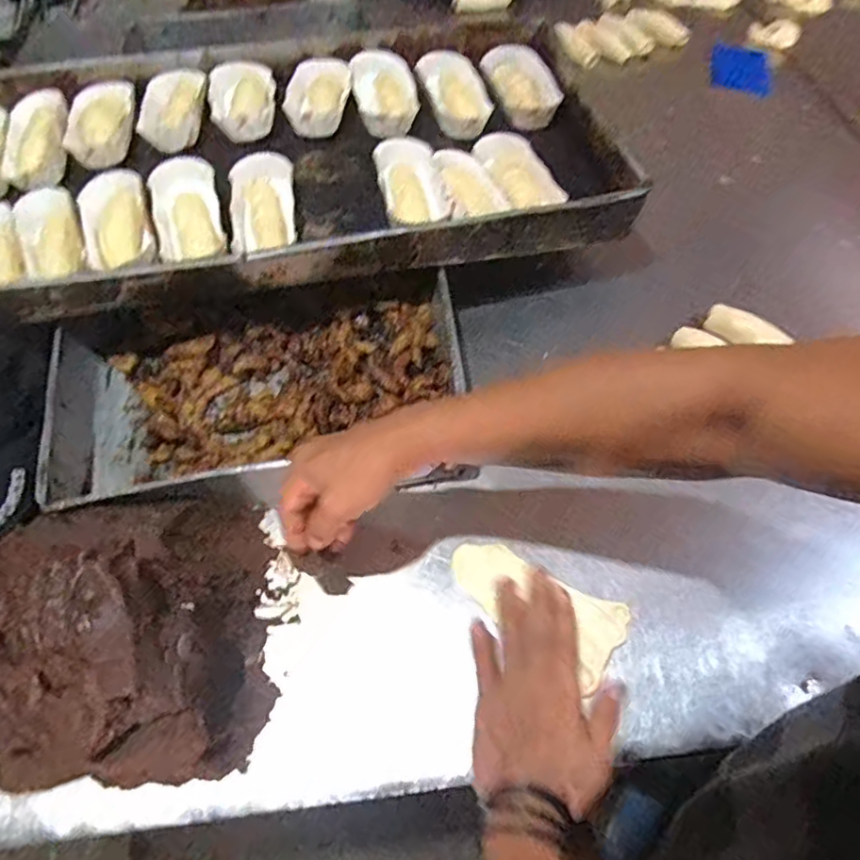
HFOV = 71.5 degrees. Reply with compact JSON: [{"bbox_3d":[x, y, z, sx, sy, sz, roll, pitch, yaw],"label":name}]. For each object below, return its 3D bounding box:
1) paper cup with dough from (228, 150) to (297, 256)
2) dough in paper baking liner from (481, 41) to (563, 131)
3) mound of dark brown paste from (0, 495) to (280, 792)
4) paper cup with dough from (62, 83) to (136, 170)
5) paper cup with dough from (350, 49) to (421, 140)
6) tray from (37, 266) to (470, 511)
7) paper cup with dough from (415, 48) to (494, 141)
[{"bbox_3d":[-0.169,-0.229,0.607,0.062,0.029,0.125,-10,59,-5],"label":"paper cup with dough"},{"bbox_3d":[0.115,-0.427,0.746,0.073,0.032,0.141,-11,60,-6],"label":"dough in paper baking liner"},{"bbox_3d":[-0.250,0.145,0.424,0.241,0.124,0.203,-10,59,-5],"label":"mound of dark brown paste"},{"bbox_3d":[-0.383,-0.349,0.693,0.075,0.026,0.137,-10,59,-5],"label":"paper cup with dough"},{"bbox_3d":[-0.055,-0.411,0.727,0.077,0.038,0.147,-6,59,-3],"label":"paper cup with dough"},{"bbox_3d":[-0.158,-0.050,0.571,0.378,0.076,0.231,-11,60,-6],"label":"tray"},{"bbox_3d":[0.034,-0.419,0.747,0.069,0.032,0.150,-13,60,-7],"label":"paper cup with dough"}]

